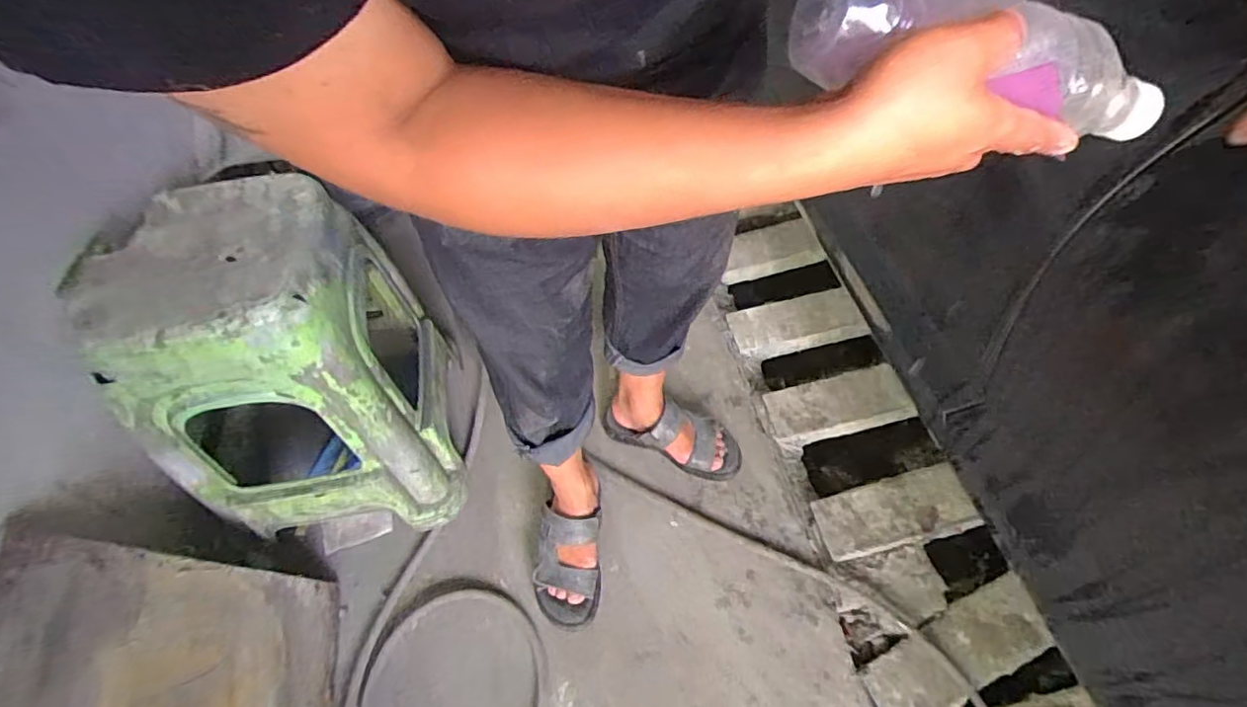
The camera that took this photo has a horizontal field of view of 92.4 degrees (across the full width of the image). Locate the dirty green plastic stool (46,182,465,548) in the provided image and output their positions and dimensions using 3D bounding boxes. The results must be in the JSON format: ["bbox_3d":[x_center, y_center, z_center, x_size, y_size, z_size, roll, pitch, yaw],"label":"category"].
[{"bbox_3d":[-0.479,0.044,0.894,0.360,0.486,0.336,-12,56,-3],"label":"dirty green plastic stool"}]

